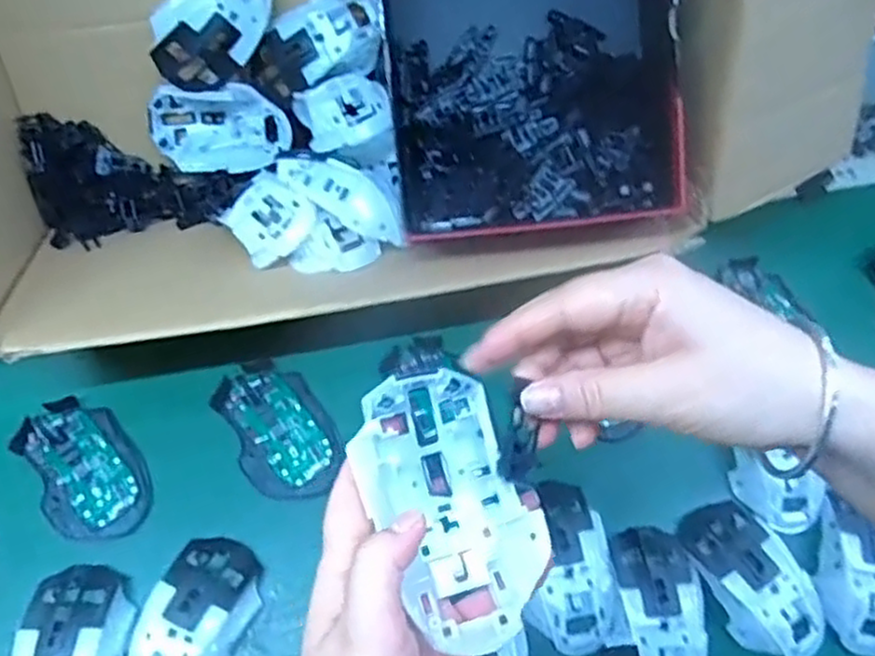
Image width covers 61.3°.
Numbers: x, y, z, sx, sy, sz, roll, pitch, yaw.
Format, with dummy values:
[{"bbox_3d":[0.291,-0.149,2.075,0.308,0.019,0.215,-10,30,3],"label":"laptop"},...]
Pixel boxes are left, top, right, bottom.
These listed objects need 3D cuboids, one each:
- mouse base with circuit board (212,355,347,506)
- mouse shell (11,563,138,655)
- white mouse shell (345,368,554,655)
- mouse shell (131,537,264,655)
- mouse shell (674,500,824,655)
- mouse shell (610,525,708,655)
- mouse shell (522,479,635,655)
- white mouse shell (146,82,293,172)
[{"bbox_3d":[-0.122,0.076,0.565,0.072,0.019,0.114,-33,72,-16],"label":"mouse base with circuit board"},{"bbox_3d":[-0.243,0.220,0.493,0.068,0.036,0.115,4,66,-1],"label":"mouse shell"},{"bbox_3d":[0.006,0.076,0.319,0.063,0.030,0.111,-22,70,-11],"label":"white mouse shell"},{"bbox_3d":[-0.166,0.203,0.503,0.065,0.039,0.116,23,67,7],"label":"mouse shell"},{"bbox_3d":[0.227,0.179,0.528,0.065,0.041,0.114,-27,70,-14],"label":"mouse shell"},{"bbox_3d":[0.153,0.199,0.514,0.066,0.035,0.117,-6,66,-6],"label":"mouse shell"},{"bbox_3d":[0.091,0.169,0.525,0.064,0.032,0.117,-10,67,-8],"label":"mouse shell"},{"bbox_3d":[-0.173,-0.163,0.598,0.113,0.067,0.032,7,24,5],"label":"white mouse shell"}]

